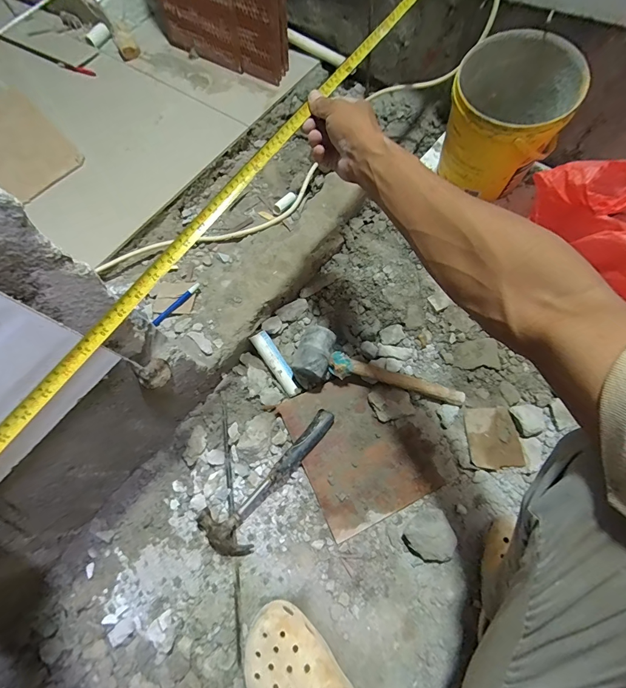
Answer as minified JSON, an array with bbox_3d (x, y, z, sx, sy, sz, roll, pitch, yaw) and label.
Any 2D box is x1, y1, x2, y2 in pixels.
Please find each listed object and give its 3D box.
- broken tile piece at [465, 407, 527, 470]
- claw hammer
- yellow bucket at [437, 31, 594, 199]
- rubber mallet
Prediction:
[{"bbox_3d":[0.312,0.161,0.601,0.086,0.006,0.098,-6,69,4],"label":"broken tile piece"},{"bbox_3d":[-0.054,0.226,0.565,0.272,0.035,0.092,-39,72,-11],"label":"claw hammer"},{"bbox_3d":[0.322,-0.379,0.602,0.179,0.176,0.181,0,73,1],"label":"yellow bucket"},{"bbox_3d":[0.113,0.060,0.603,0.300,0.062,0.102,19,72,11],"label":"rubber mallet"}]

